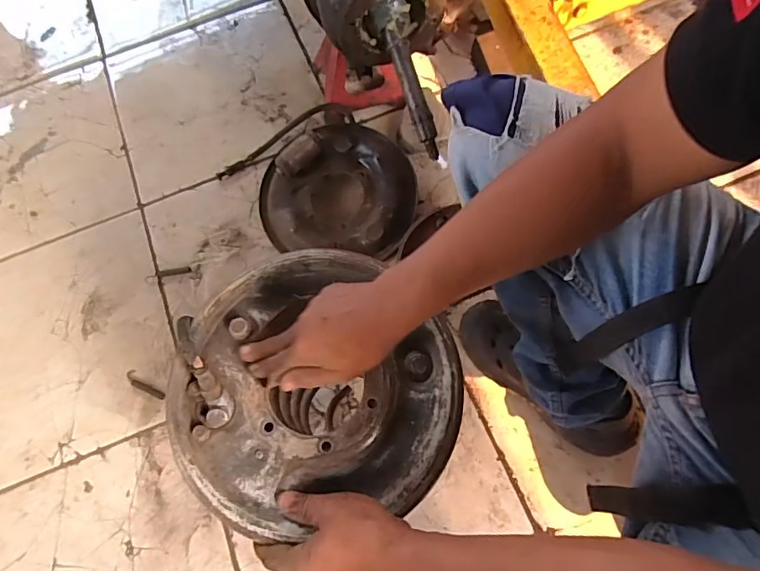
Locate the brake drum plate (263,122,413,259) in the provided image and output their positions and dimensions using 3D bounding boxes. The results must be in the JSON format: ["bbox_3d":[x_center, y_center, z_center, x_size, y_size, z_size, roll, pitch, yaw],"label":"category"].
[{"bbox_3d":[-0.078,-0.173,0.888,0.275,0.089,0.245,3,69,4],"label":"brake drum plate"}]

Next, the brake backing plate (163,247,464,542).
[{"bbox_3d":[-0.065,0.086,0.470,0.266,0.055,0.249,-1,69,2],"label":"brake backing plate"}]

